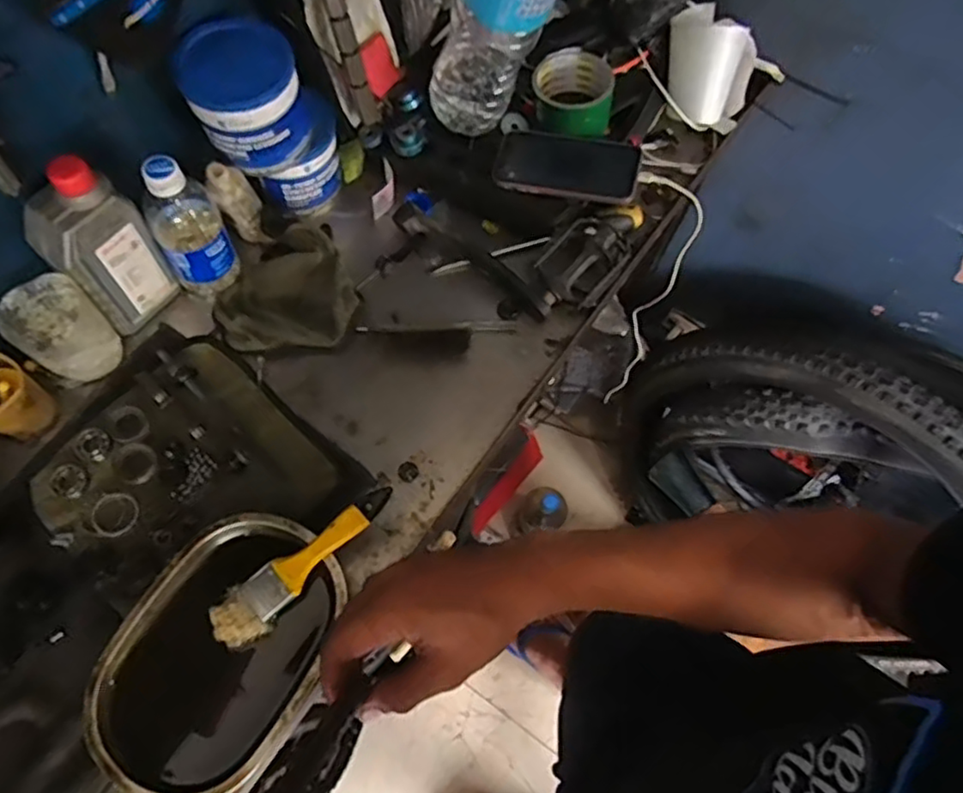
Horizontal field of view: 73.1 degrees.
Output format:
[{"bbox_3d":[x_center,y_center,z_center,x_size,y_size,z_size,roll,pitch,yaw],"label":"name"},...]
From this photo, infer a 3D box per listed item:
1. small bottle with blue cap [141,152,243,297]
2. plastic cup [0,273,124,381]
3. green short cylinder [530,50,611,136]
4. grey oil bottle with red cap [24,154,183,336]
[{"bbox_3d":[-0.278,-0.157,0.625,0.068,0.167,0.054,-29,71,-14],"label":"small bottle with blue cap"},{"bbox_3d":[-0.382,-0.057,0.599,0.063,0.089,0.069,40,70,13],"label":"plastic cup"},{"bbox_3d":[0.098,-0.327,0.705,0.087,0.045,0.081,12,67,3],"label":"green short cylinder"},{"bbox_3d":[-0.343,-0.134,0.588,0.050,0.171,0.079,37,70,13],"label":"grey oil bottle with red cap"}]

